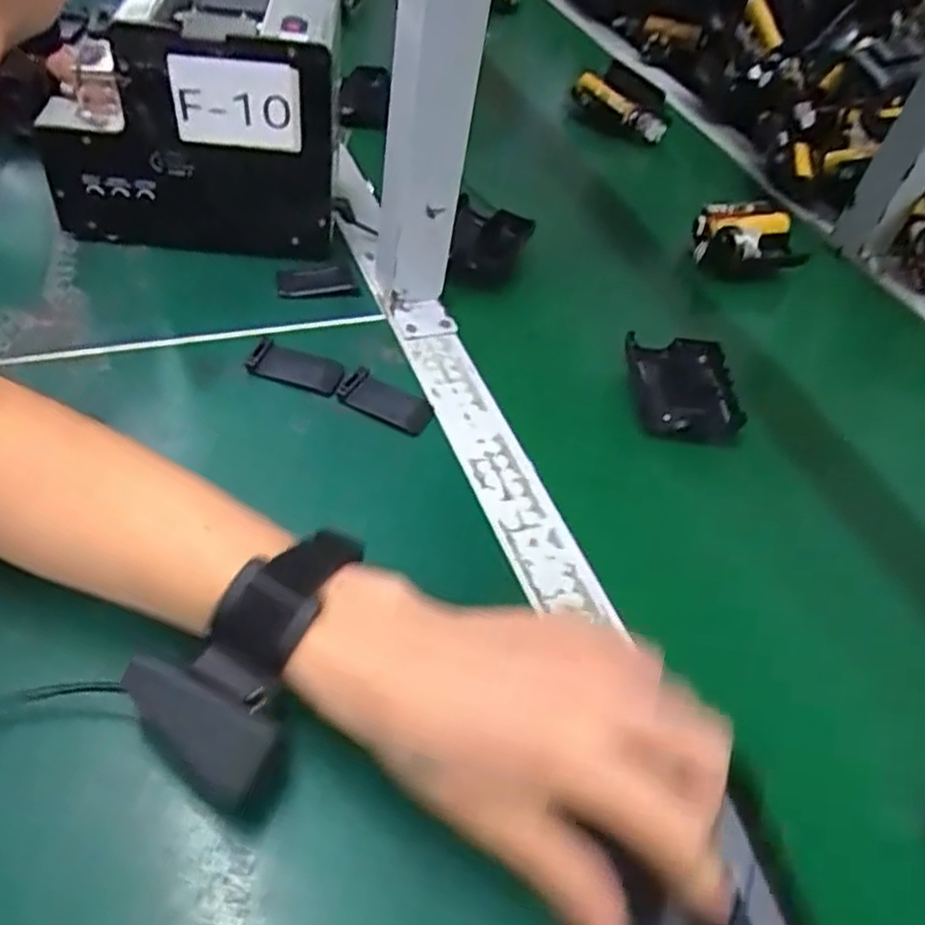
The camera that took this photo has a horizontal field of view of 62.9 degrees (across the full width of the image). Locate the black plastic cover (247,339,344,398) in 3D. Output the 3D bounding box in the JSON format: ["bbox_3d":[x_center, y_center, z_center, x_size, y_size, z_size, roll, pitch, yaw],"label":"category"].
[{"bbox_3d":[-0.102,-0.059,0.471,0.058,0.007,0.032,17,48,5],"label":"black plastic cover"}]

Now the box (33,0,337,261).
[{"bbox_3d":[-0.179,-0.242,0.520,0.180,0.147,0.131,3,48,-7],"label":"box"}]

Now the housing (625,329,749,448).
[{"bbox_3d":[0.147,-0.050,0.506,0.066,0.026,0.088,4,48,-6],"label":"housing"}]

